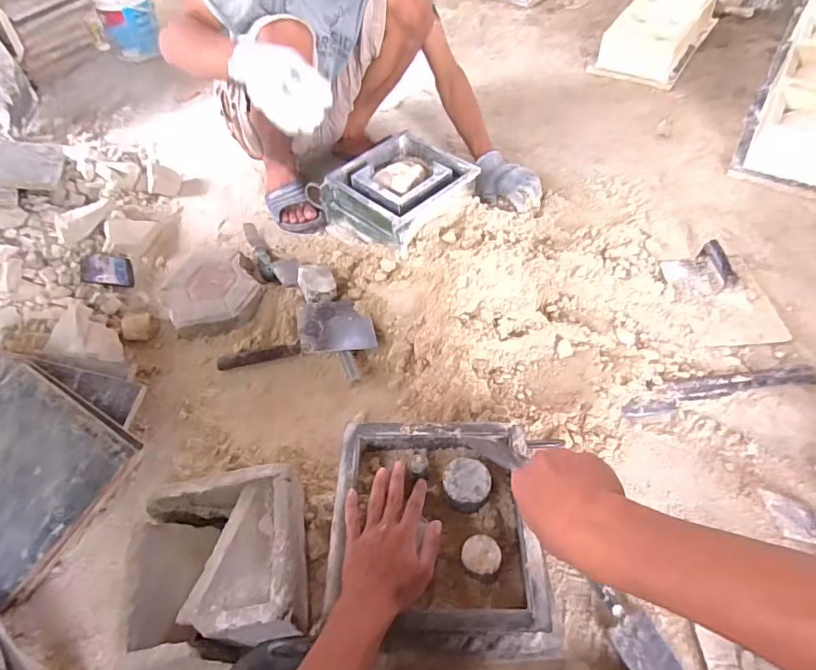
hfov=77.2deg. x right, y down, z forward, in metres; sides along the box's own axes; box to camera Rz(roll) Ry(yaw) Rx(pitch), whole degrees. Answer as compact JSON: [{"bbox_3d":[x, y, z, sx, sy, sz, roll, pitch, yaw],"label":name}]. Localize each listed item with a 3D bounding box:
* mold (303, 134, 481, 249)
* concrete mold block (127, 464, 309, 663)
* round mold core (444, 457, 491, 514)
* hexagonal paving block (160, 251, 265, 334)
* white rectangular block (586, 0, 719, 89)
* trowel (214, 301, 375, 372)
[{"bbox_3d":[-0.032,-0.303,1.085,0.236,0.125,0.277,-39,61,-25],"label":"mold"},{"bbox_3d":[-0.241,0.290,0.663,0.207,0.078,0.207,-9,52,-3],"label":"concrete mold block"},{"bbox_3d":[0.075,0.191,0.653,0.059,0.034,0.059,0,52,0],"label":"round mold core"},{"bbox_3d":[-0.386,-0.082,0.996,0.170,0.054,0.203,-26,56,-19],"label":"hexagonal paving block"},{"bbox_3d":[0.740,-0.900,1.503,0.232,0.123,0.414,27,59,23],"label":"white rectangular block"},{"bbox_3d":[-0.199,0.012,0.919,0.278,0.059,0.147,-15,52,-7],"label":"trowel"}]

